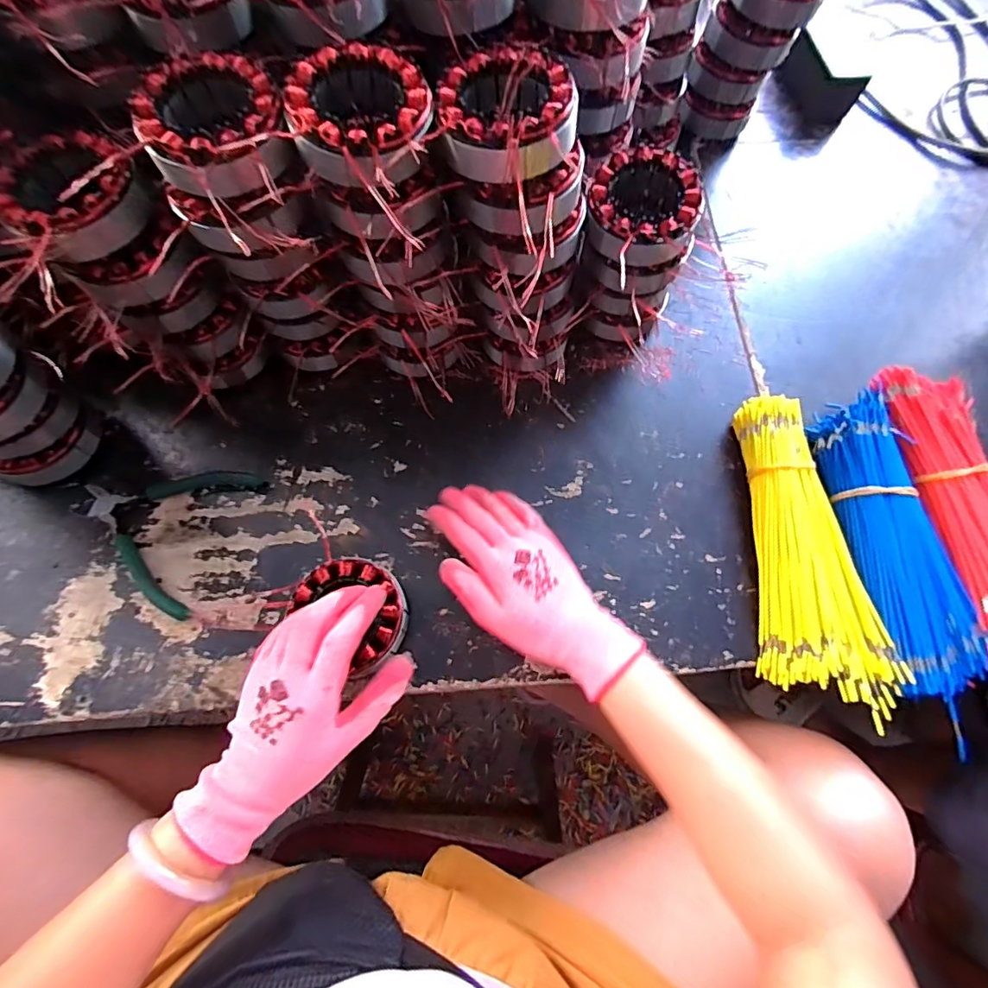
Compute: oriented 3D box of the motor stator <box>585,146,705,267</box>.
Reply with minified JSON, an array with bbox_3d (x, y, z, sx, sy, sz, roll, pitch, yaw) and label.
[{"bbox_3d":[0.114,-0.220,0.395,0.086,0.037,0.085,1,72,-2],"label":"motor stator"}]

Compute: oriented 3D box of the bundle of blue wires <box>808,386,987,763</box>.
[{"bbox_3d":[0.334,0.040,0.427,0.079,0.050,0.258,-6,72,-4],"label":"bundle of blue wires"}]

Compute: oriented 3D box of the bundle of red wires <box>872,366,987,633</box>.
[{"bbox_3d":[0.407,0.016,0.440,0.077,0.044,0.265,-7,72,-4],"label":"bundle of red wires"}]

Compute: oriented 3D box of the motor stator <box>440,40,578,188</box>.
[{"bbox_3d":[0.009,-0.239,0.317,0.086,0.032,0.088,1,72,-2],"label":"motor stator"}]

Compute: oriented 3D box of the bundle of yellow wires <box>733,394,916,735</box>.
[{"bbox_3d":[0.264,0.043,0.427,0.087,0.044,0.253,3,72,-1],"label":"bundle of yellow wires"}]

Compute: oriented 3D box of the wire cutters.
[{"bbox_3d":[-0.287,0.021,0.433,0.127,0.007,0.131,22,72,5],"label":"wire cutters"}]

